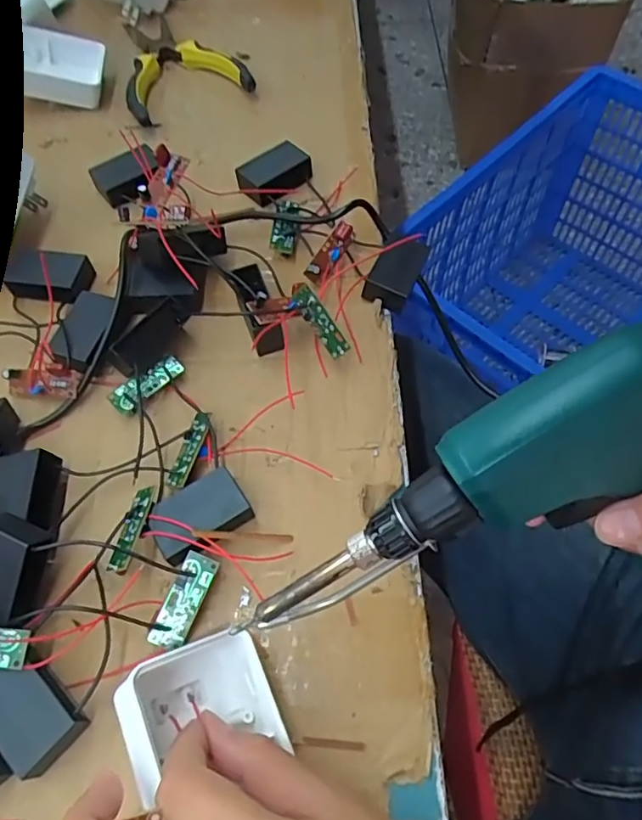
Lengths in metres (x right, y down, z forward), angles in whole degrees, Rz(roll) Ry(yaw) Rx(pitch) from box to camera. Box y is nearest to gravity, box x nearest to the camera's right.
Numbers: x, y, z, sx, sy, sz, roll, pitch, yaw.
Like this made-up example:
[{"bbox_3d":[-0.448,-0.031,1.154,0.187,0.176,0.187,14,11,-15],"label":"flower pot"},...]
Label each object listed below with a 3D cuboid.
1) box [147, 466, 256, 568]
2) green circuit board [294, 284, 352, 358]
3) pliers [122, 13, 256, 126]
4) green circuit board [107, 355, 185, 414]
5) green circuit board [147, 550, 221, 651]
[{"bbox_3d":[-0.063,0.055,0.294,0.047,0.019,0.035,-34,65,-15],"label":"box"},{"bbox_3d":[0.000,-0.051,0.328,0.045,0.015,0.004,55,39,-2],"label":"green circuit board"},{"bbox_3d":[-0.133,-0.302,0.490,0.097,0.019,0.154,-25,63,-11],"label":"pliers"},{"bbox_3d":[-0.102,-0.015,0.335,0.044,0.006,0.016,-41,79,-16],"label":"green circuit board"},{"bbox_3d":[-0.065,0.091,0.273,0.017,0.004,0.044,23,73,1],"label":"green circuit board"}]

